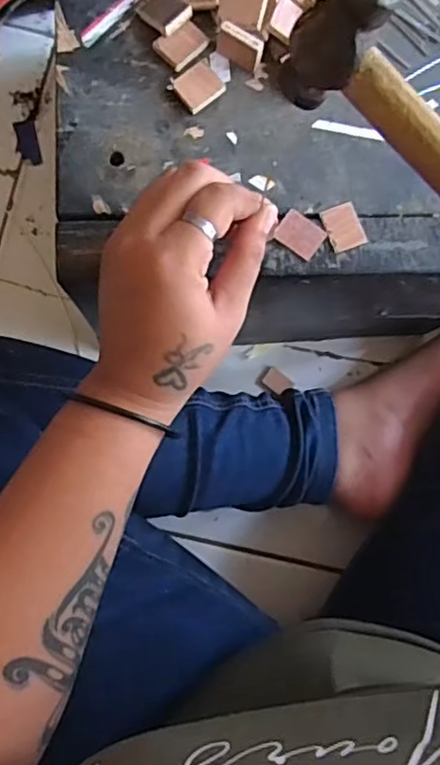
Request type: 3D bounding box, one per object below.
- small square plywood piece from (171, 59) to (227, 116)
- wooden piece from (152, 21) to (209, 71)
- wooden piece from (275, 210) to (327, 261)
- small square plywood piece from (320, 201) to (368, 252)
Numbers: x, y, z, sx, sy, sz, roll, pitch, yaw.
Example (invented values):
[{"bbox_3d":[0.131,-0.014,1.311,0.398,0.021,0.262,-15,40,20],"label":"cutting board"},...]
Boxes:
[{"bbox_3d":[-0.011,-0.161,0.338,0.024,0.004,0.022,-35,87,-7],"label":"small square plywood piece"},{"bbox_3d":[-0.020,-0.184,0.338,0.026,0.004,0.019,-45,88,-7],"label":"wooden piece"},{"bbox_3d":[0.043,-0.080,0.335,0.024,0.004,0.019,38,83,1],"label":"wooden piece"},{"bbox_3d":[0.067,-0.084,0.336,0.020,0.004,0.025,-17,85,-5],"label":"small square plywood piece"}]

